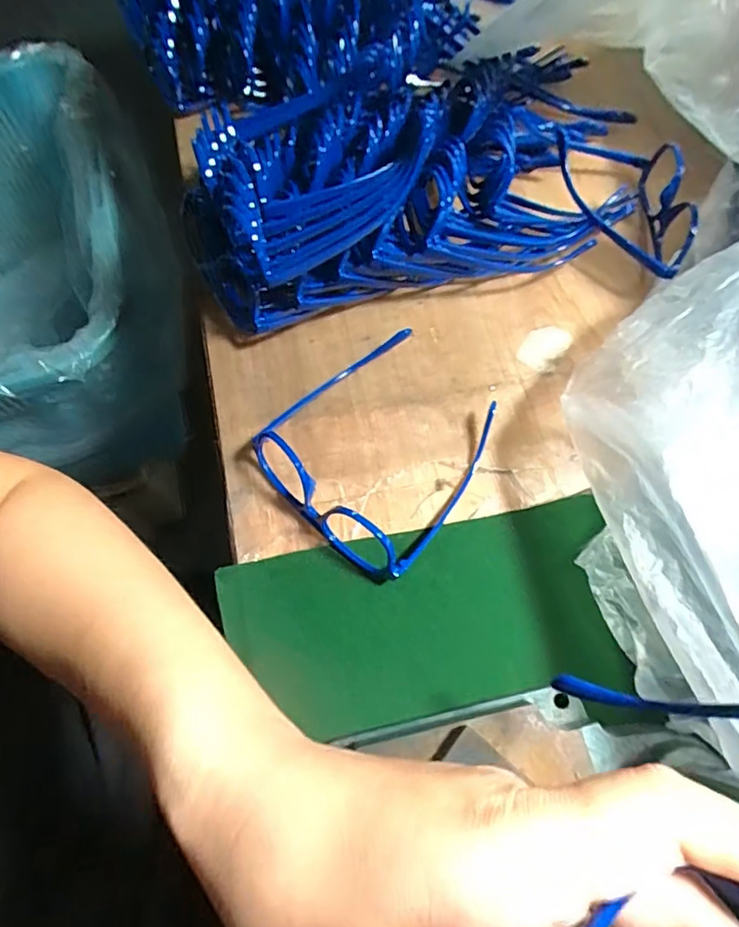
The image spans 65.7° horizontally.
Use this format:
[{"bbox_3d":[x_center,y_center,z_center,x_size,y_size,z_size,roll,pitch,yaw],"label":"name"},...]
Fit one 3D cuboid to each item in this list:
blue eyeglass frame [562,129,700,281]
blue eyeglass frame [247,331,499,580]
[{"bbox_3d":[0.180,-0.198,0.411,0.091,0.033,0.116,4,69,2],"label":"blue eyeglass frame"},{"bbox_3d":[0.008,-0.017,0.359,0.127,0.040,0.138,39,74,14],"label":"blue eyeglass frame"}]

